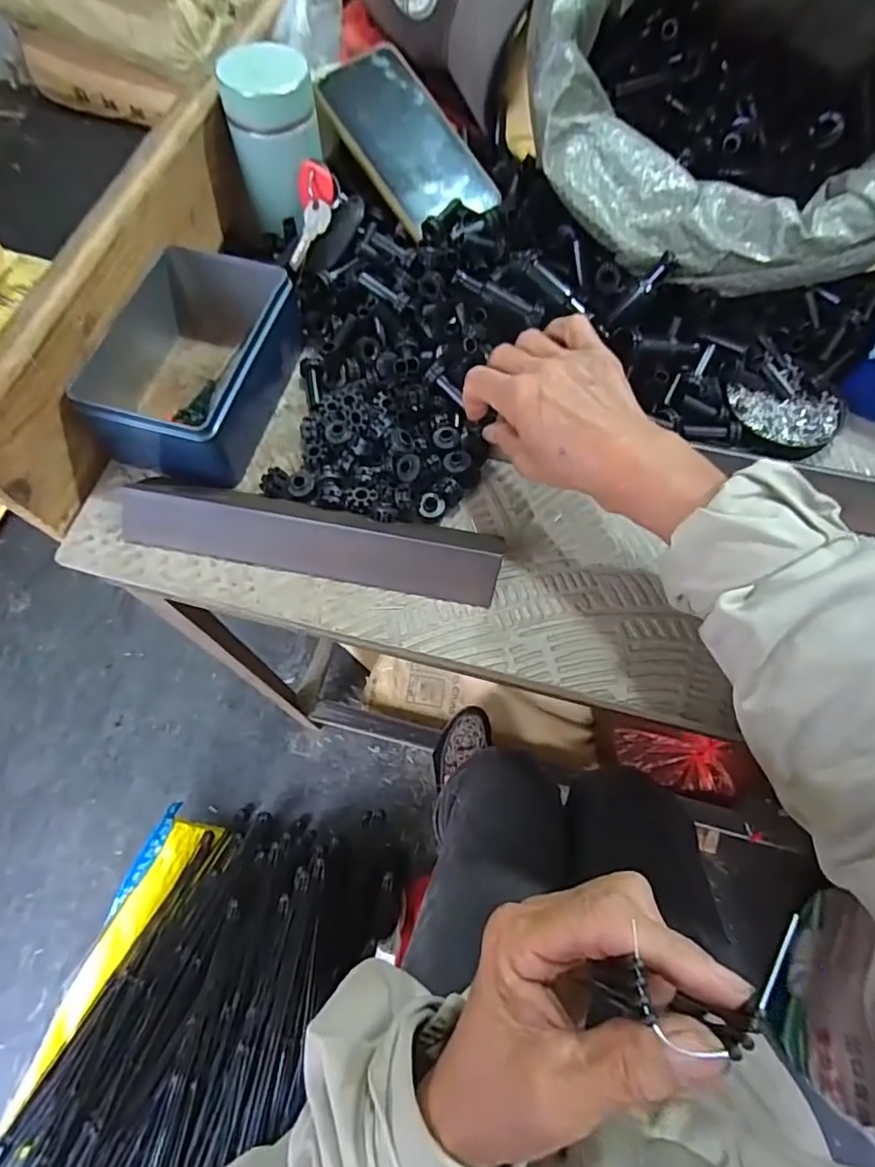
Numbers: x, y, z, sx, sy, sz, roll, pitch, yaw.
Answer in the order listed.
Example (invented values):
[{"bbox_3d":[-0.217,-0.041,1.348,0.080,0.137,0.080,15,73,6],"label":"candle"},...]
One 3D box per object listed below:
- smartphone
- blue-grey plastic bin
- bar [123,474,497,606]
[{"bbox_3d":[-0.026,-0.344,0.444,0.076,0.009,0.157,-34,84,-6],"label":"smartphone"},{"bbox_3d":[-0.163,-0.153,0.398,0.101,0.065,0.158,14,67,5],"label":"blue-grey plastic bin"},{"bbox_3d":[-0.080,-0.032,0.368,0.238,0.025,0.050,10,67,4],"label":"bar"}]

